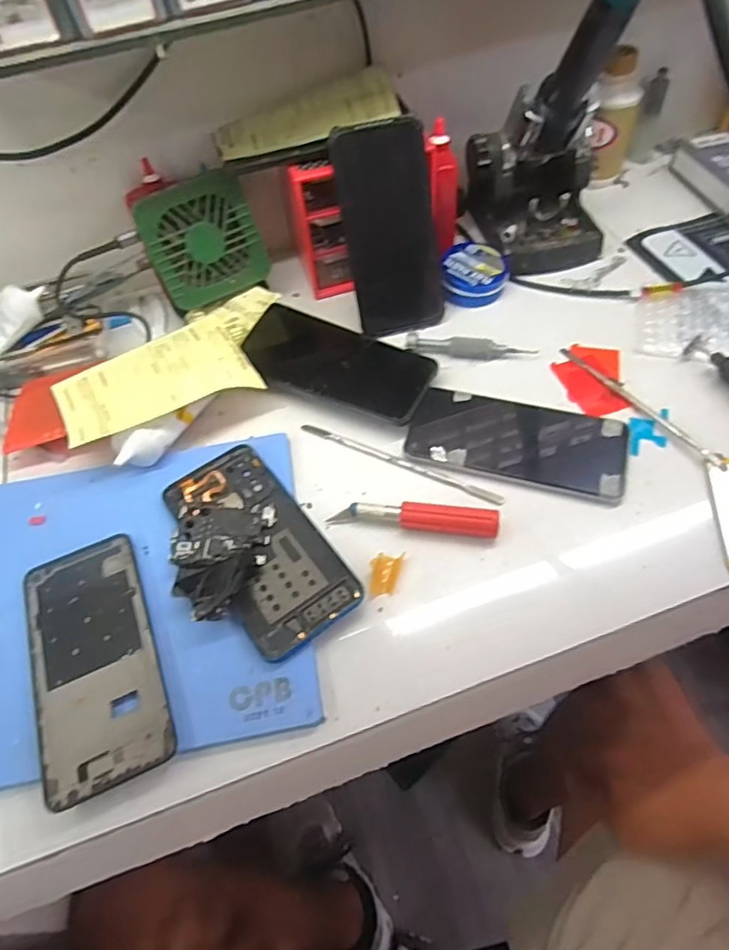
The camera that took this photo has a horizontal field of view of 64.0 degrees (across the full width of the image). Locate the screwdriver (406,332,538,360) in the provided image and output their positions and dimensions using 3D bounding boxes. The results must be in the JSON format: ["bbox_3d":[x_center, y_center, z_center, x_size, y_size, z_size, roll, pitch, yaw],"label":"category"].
[{"bbox_3d":[0.090,-0.109,0.498,0.107,0.012,0.015,7,57,7],"label":"screwdriver"}]

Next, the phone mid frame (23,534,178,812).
[{"bbox_3d":[-0.168,0.110,0.360,0.073,0.011,0.158,-22,58,-11],"label":"phone mid frame"}]

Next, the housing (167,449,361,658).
[{"bbox_3d":[-0.074,0.043,0.400,0.073,0.010,0.162,-32,61,-17],"label":"housing"}]

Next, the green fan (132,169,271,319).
[{"bbox_3d":[-0.148,-0.211,0.527,0.096,0.099,0.045,-28,34,-7],"label":"green fan"}]

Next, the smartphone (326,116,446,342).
[{"bbox_3d":[0.023,-0.206,0.494,0.078,0.162,0.011,-16,25,-8],"label":"smartphone"}]

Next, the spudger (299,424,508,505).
[{"bbox_3d":[0.025,-0.011,0.440,0.165,0.005,0.007,23,61,17],"label":"spudger"}]

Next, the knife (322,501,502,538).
[{"bbox_3d":[0.035,0.029,0.403,0.112,0.019,0.016,6,57,7],"label":"knife"}]

